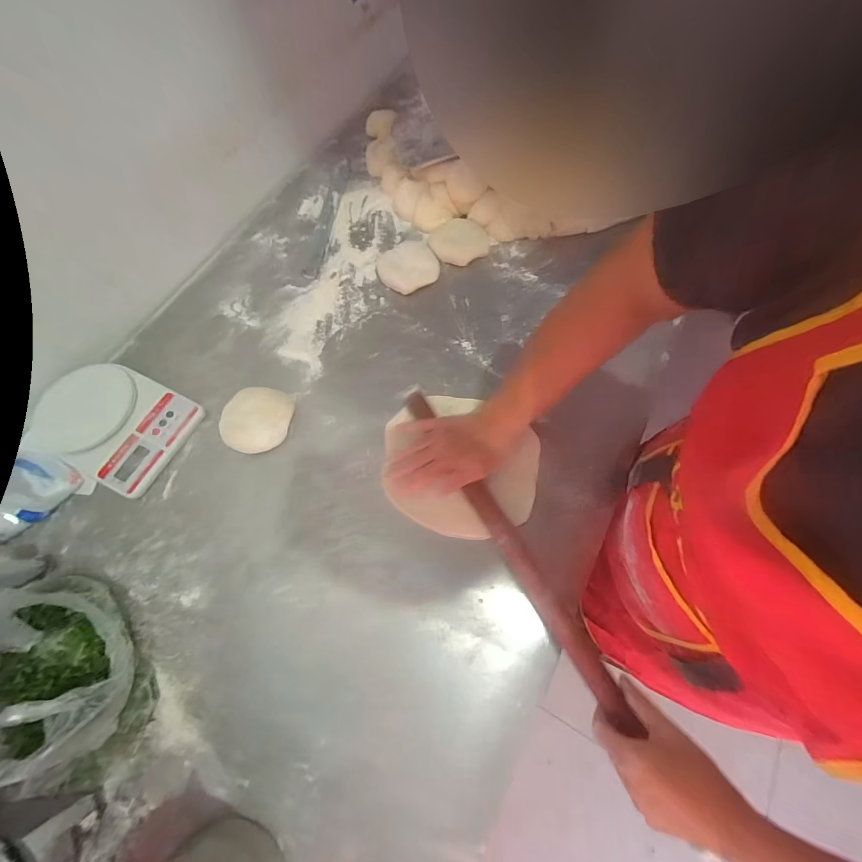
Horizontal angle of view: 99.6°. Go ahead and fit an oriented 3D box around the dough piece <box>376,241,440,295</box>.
[{"bbox_3d":[-0.039,-0.281,0.623,0.098,0.034,0.075,-28,70,-9],"label":"dough piece"}]

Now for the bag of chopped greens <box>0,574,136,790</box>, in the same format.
[{"bbox_3d":[-0.395,0.234,0.371,0.193,0.140,0.143,5,69,3],"label":"bag of chopped greens"}]

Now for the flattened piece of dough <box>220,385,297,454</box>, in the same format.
[{"bbox_3d":[-0.247,-0.018,0.522,0.087,0.035,0.096,-1,68,1],"label":"flattened piece of dough"}]

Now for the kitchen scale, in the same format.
[{"bbox_3d":[-0.450,-0.013,0.522,0.195,0.043,0.149,25,71,11],"label":"kitchen scale"}]

